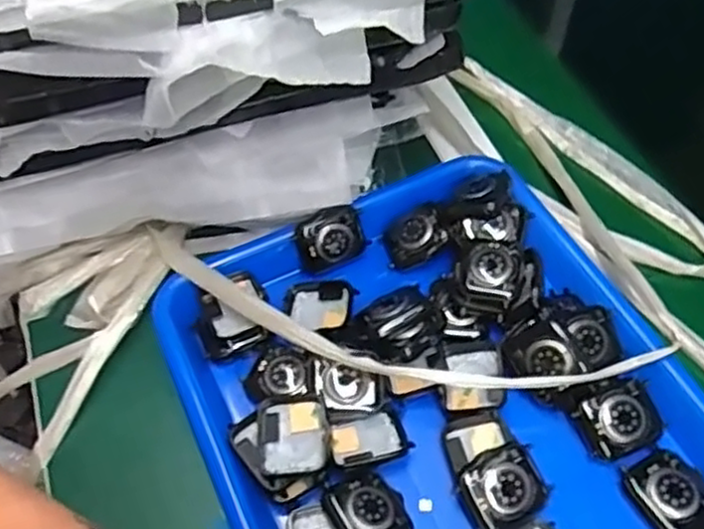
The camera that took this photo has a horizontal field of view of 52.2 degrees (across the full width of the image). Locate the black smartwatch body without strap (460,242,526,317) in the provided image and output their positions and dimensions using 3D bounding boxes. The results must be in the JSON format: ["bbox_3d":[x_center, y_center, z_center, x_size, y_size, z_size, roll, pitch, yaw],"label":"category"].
[{"bbox_3d":[0.084,0.006,0.432,0.037,0.014,0.046,15,57,13],"label":"black smartwatch body without strap"}]

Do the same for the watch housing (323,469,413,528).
[{"bbox_3d":[0.009,0.130,0.368,0.037,0.016,0.042,-27,58,-15],"label":"watch housing"}]

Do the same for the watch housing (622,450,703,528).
[{"bbox_3d":[0.168,0.119,0.372,0.036,0.008,0.046,-21,57,-12],"label":"watch housing"}]

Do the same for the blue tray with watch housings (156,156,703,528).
[{"bbox_3d":[0.058,0.093,0.384,0.251,0.049,0.327,-23,57,-13],"label":"blue tray with watch housings"}]

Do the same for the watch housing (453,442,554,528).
[{"bbox_3d":[0.078,0.116,0.370,0.045,0.018,0.037,-26,75,-4],"label":"watch housing"}]

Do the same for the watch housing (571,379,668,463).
[{"bbox_3d":[0.148,0.086,0.395,0.043,0.009,0.036,-21,78,-1],"label":"watch housing"}]

